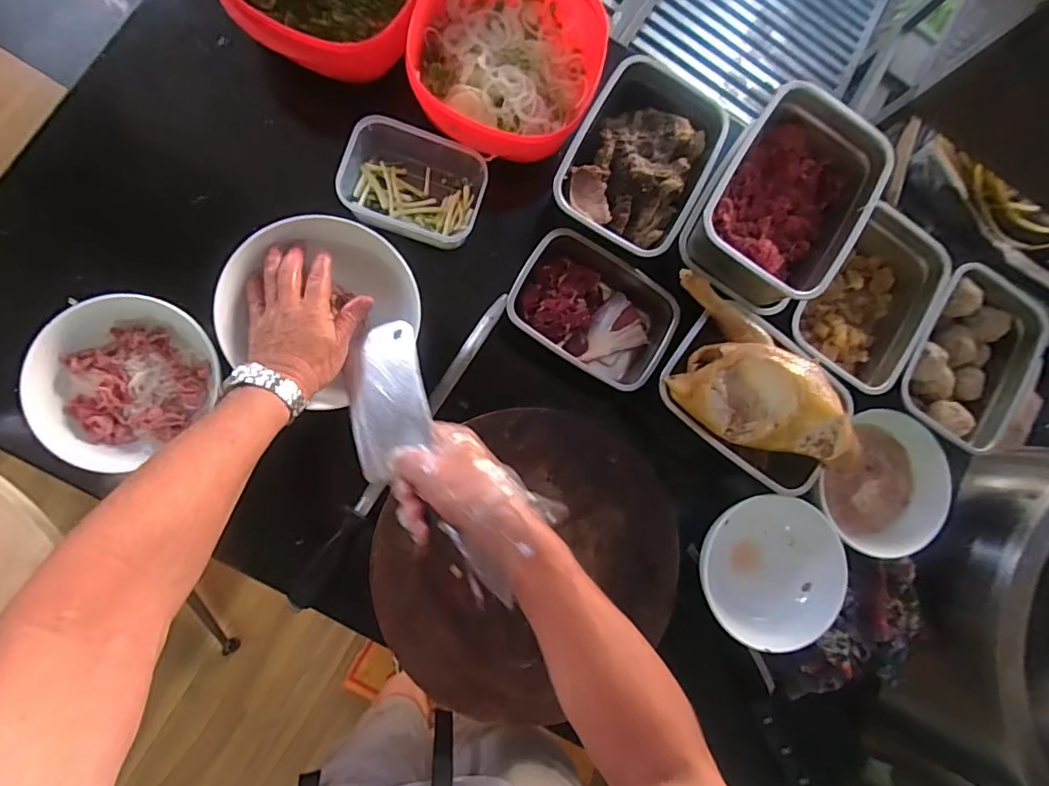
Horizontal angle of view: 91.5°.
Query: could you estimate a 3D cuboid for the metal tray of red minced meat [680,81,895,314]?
[{"bbox_3d":[0.274,-0.203,0.545,0.151,0.070,0.209,30,82,-5],"label":"metal tray of red minced meat"}]

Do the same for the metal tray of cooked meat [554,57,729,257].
[{"bbox_3d":[0.132,-0.268,0.581,0.149,0.055,0.213,30,82,-5],"label":"metal tray of cooked meat"}]

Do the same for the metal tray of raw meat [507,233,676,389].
[{"bbox_3d":[0.076,-0.094,0.603,0.182,0.058,0.132,31,82,-5],"label":"metal tray of raw meat"}]

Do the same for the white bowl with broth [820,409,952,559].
[{"bbox_3d":[0.428,0.112,0.608,0.146,0.067,0.146,1,86,-9],"label":"white bowl with broth"}]

